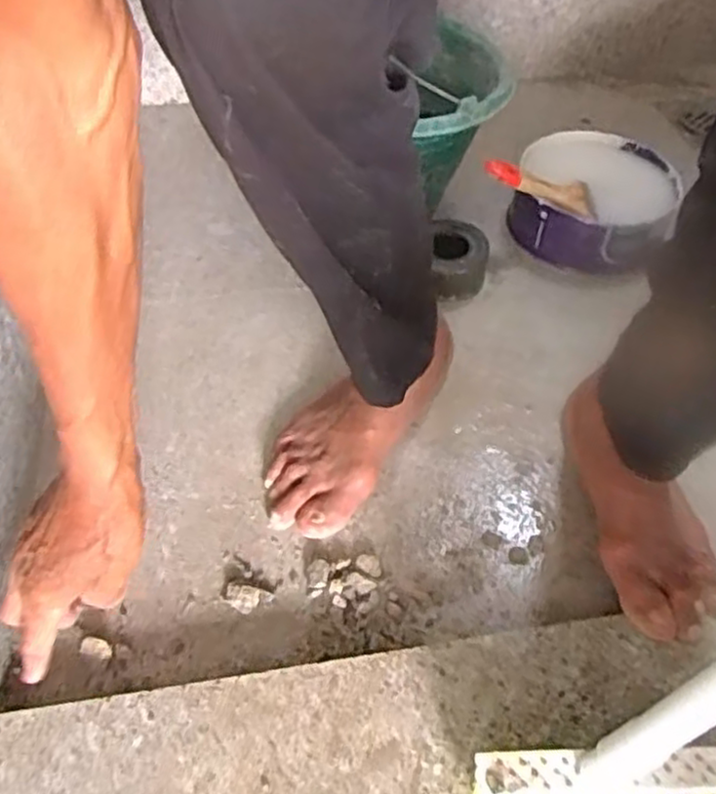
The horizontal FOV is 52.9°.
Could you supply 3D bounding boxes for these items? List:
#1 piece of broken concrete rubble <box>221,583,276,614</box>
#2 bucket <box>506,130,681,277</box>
[{"bbox_3d":[-0.085,0.153,0.543,0.038,0.010,0.022,9,48,7],"label":"piece of broken concrete rubble"},{"bbox_3d":[0.259,-0.222,0.809,0.164,0.078,0.169,0,51,0],"label":"bucket"}]

